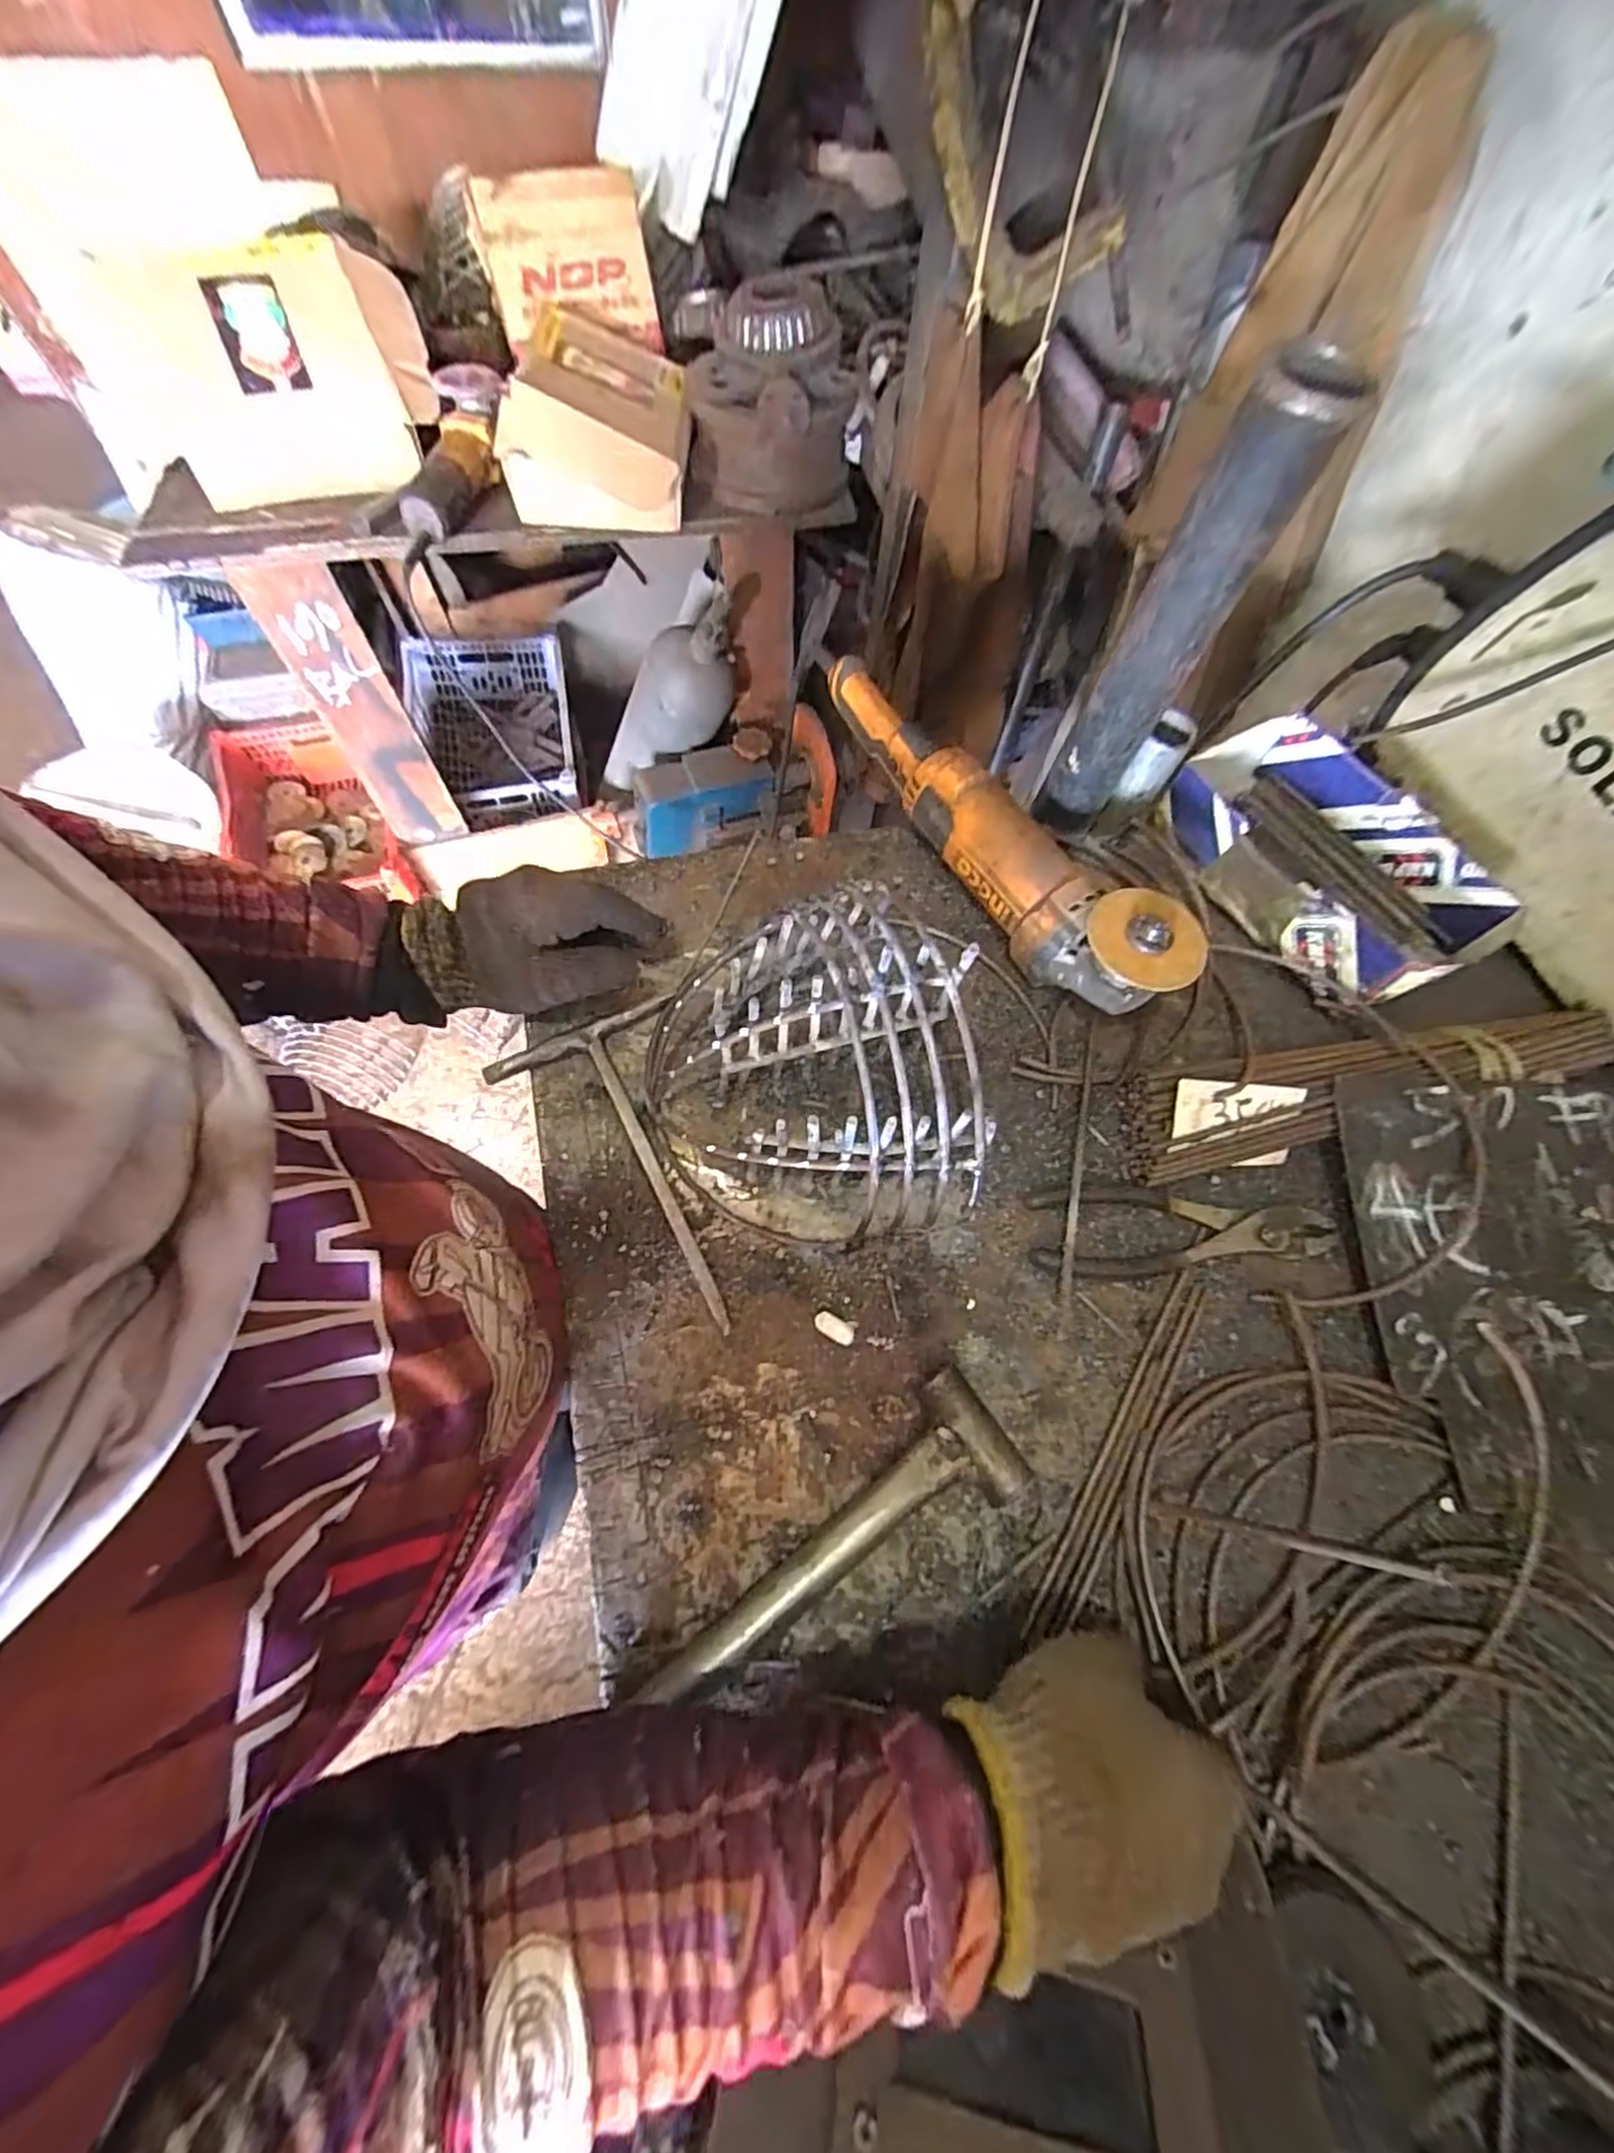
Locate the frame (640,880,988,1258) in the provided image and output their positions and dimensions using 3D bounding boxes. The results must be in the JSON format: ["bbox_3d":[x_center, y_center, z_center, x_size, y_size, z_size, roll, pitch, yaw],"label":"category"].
[{"bbox_3d":[0.002,-0.010,0.429,0.206,0.117,0.203,1,66,-2],"label":"frame"}]

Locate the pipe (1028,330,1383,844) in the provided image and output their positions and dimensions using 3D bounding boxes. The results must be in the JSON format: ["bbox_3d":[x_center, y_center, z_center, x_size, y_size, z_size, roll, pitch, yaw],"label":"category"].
[{"bbox_3d":[0.217,-0.264,0.435,0.049,0.277,0.051,35,70,7],"label":"pipe"}]

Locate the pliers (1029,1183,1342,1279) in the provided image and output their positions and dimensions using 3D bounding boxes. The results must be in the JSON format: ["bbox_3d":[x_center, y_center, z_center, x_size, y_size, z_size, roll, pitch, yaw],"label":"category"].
[{"bbox_3d":[0.241,0.101,0.449,0.193,0.016,0.059,2,66,-2],"label":"pliers"}]

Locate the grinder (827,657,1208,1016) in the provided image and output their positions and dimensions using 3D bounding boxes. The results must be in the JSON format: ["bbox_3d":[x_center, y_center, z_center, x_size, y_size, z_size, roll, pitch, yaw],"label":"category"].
[{"bbox_3d":[0.131,-0.195,0.523,0.074,0.082,0.377,-27,70,-14],"label":"grinder"}]

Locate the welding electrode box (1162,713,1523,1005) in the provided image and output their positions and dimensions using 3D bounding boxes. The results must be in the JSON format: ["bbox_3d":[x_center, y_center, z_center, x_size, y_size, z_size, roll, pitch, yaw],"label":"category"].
[{"bbox_3d":[0.398,-0.167,0.540,0.143,0.057,0.234,-25,69,-13],"label":"welding electrode box"}]

